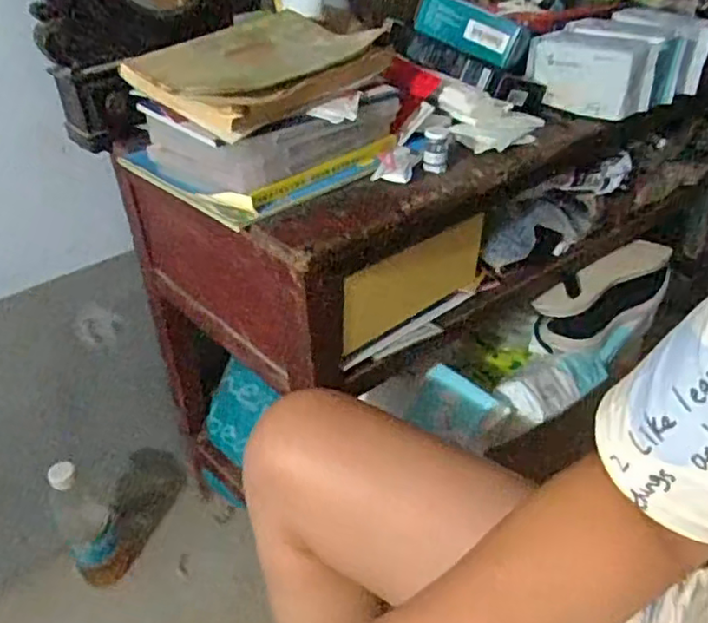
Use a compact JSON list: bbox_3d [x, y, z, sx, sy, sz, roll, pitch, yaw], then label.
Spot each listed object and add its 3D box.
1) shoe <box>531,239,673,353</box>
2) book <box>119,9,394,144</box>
[{"bbox_3d":[0.344,-0.023,0.858,0.248,0.076,0.070,-25,41,-28],"label":"shoe"},{"bbox_3d":[-0.078,-0.212,0.559,0.137,0.042,0.205,21,42,29],"label":"book"}]

